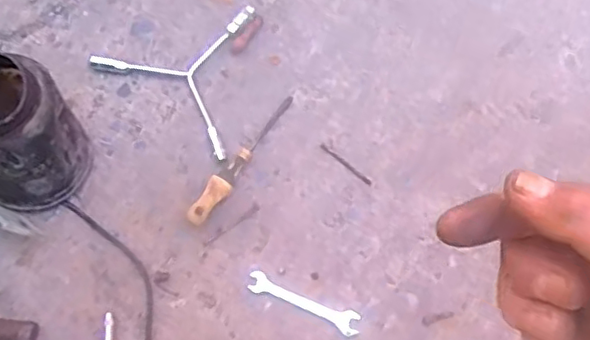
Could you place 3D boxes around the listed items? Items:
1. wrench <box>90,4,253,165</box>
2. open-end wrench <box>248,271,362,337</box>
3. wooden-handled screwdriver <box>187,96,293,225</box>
[{"bbox_3d":[-0.125,-0.153,0.860,0.229,0.015,0.199,36,72,11],"label":"wrench"},{"bbox_3d":[0.011,0.162,0.760,0.140,0.006,0.027,22,70,6],"label":"open-end wrench"},{"bbox_3d":[-0.067,-0.018,0.814,0.024,0.033,0.215,32,72,10],"label":"wooden-handled screwdriver"}]

